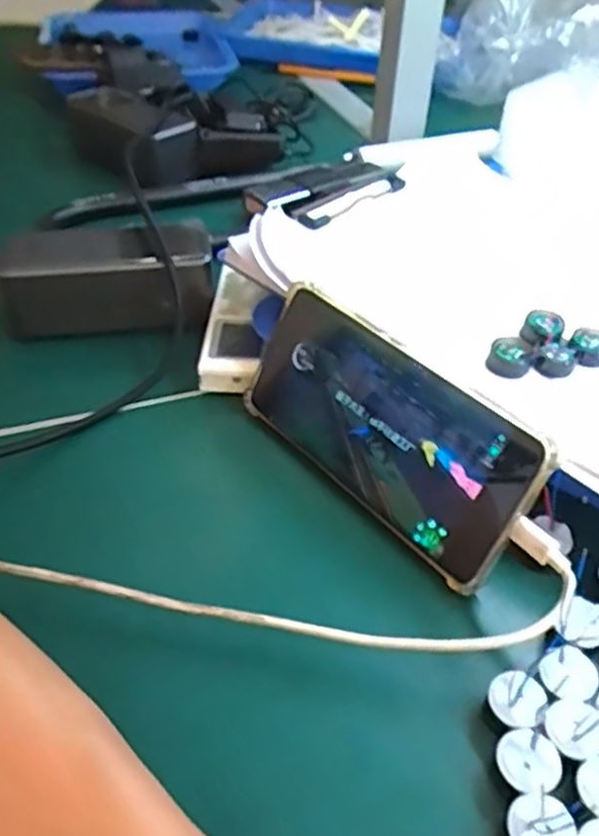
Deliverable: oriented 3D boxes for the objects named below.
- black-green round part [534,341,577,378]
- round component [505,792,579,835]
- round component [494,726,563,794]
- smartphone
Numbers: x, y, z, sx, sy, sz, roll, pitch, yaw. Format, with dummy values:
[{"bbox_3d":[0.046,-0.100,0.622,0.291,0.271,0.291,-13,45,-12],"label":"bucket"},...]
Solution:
[{"bbox_3d":[0.128,-0.029,0.359,0.018,0.012,0.019,2,41,-1],"label":"black-green round part"},{"bbox_3d":[0.081,0.137,0.240,0.022,0.004,0.022,-18,45,-22],"label":"round component"},{"bbox_3d":[0.082,0.122,0.257,0.021,0.004,0.022,-19,46,-23],"label":"round component"},{"bbox_3d":[0.038,0.003,0.352,0.010,0.080,0.167,0,32,-48],"label":"smartphone"}]

